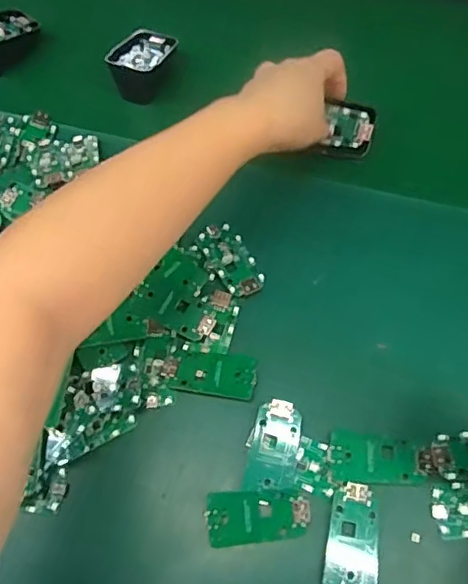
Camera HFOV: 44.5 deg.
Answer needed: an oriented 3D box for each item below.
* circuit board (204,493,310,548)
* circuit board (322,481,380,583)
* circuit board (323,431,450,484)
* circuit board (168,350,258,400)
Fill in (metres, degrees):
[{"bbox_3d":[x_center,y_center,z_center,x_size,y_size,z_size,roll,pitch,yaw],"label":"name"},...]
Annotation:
[{"bbox_3d":[0.015,0.139,0.353,0.063,0.007,0.029,-2,66,1],"label":"circuit board"},{"bbox_3d":[0.073,0.151,0.347,0.031,0.010,0.062,11,67,7],"label":"circuit board"},{"bbox_3d":[0.098,0.108,0.366,0.072,0.008,0.030,2,66,3],"label":"circuit board"},{"bbox_3d":[-0.013,0.057,0.395,0.056,0.007,0.030,8,66,6],"label":"circuit board"}]

